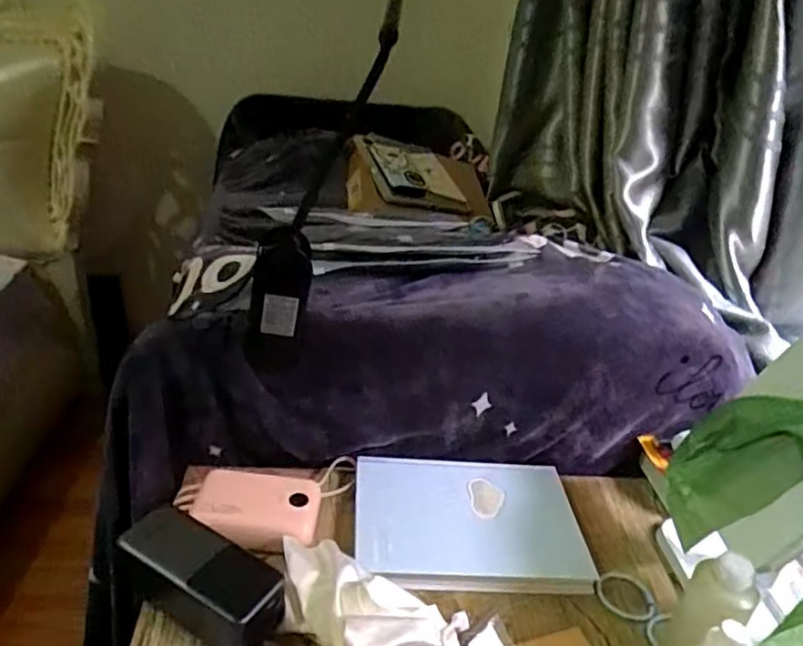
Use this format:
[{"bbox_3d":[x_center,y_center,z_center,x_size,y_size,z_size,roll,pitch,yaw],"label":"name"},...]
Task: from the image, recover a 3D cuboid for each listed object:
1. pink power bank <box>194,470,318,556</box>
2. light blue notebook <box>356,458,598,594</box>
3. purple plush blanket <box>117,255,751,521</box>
[{"bbox_3d":[-0.127,0.165,0.561,0.105,0.030,0.065,8,28,2],"label":"pink power bank"},{"bbox_3d":[0.063,0.182,0.594,0.208,0.016,0.147,4,28,-6],"label":"light blue notebook"},{"bbox_3d":[0.030,0.035,0.698,0.622,0.184,0.224,-1,29,-16],"label":"purple plush blanket"}]

